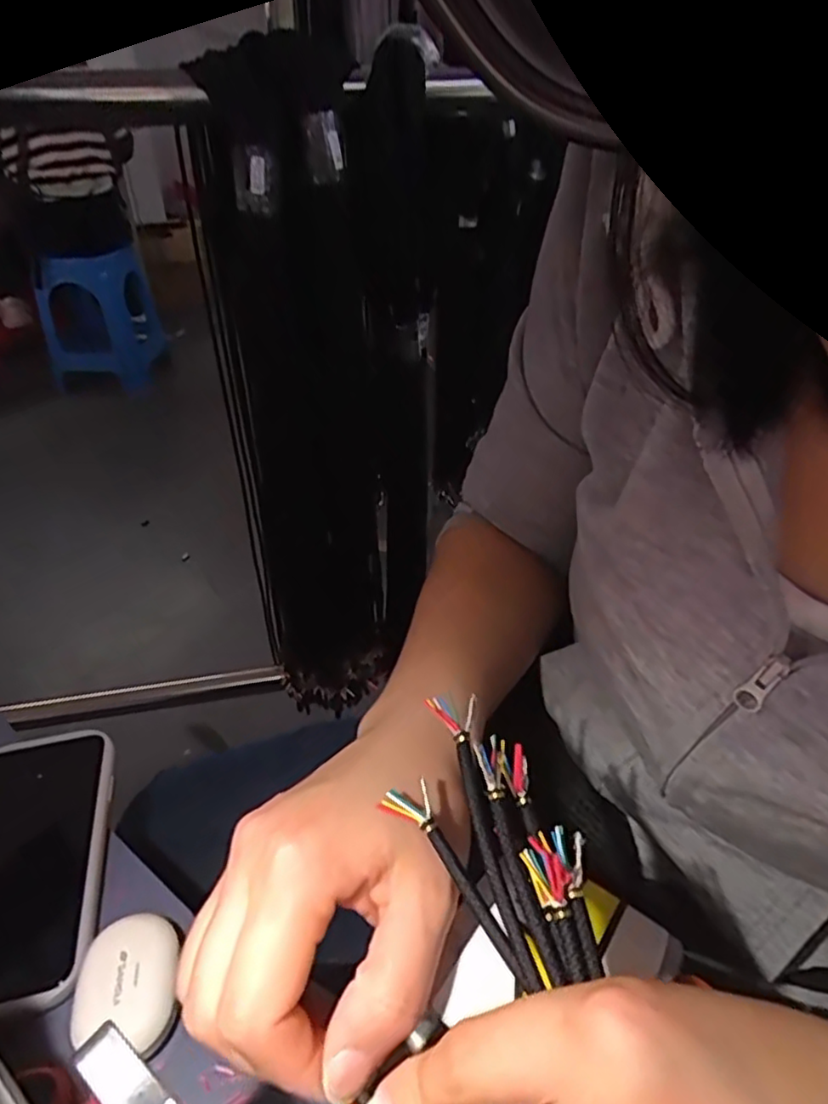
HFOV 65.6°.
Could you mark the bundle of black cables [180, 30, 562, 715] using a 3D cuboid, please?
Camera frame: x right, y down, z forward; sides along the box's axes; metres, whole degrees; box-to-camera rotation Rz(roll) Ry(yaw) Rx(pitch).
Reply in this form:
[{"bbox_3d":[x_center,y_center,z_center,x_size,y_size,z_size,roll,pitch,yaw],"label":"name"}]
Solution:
[{"bbox_3d":[-0.084,-0.136,0.709,0.211,0.644,0.181,-23,44,-28],"label":"bundle of black cables"}]

